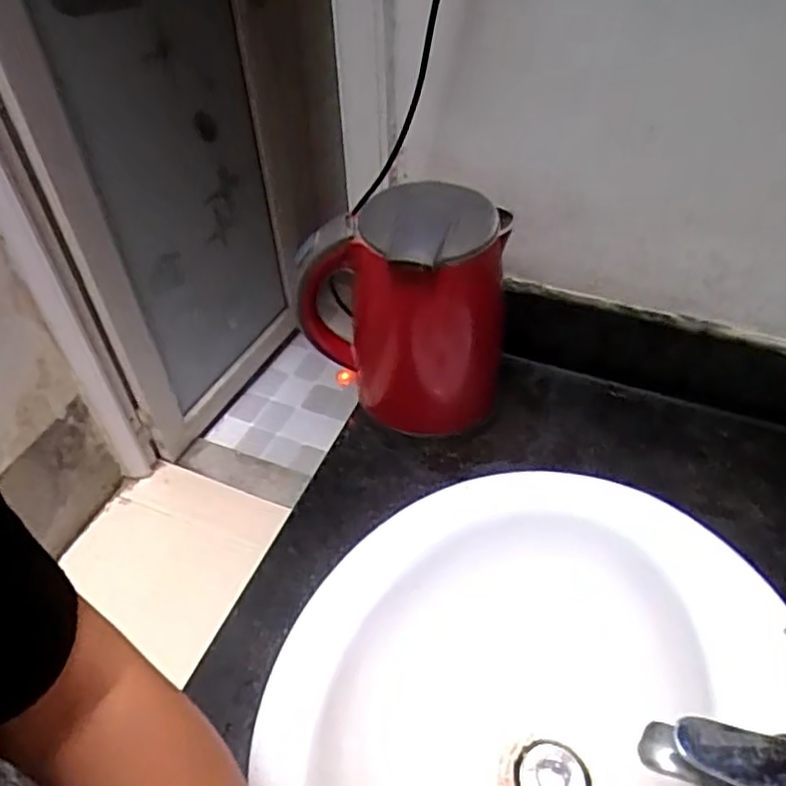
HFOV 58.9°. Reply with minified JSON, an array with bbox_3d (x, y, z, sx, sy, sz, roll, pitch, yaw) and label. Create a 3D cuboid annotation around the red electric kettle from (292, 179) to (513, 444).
[{"bbox_3d":[0.021,-0.077,0.727,0.178,0.274,0.143,17,50,18],"label":"red electric kettle"}]

